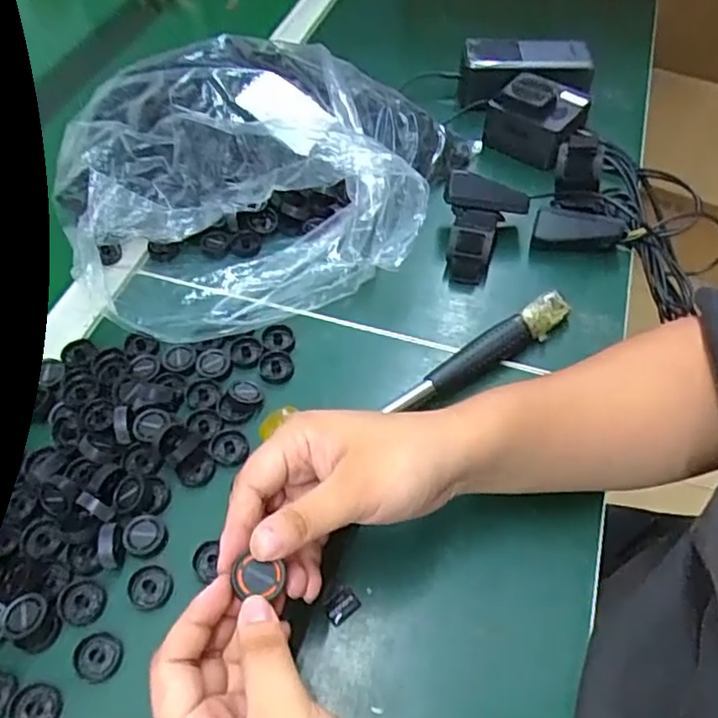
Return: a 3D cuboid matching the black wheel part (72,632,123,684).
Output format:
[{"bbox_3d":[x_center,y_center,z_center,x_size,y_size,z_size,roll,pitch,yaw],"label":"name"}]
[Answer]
[{"bbox_3d":[-0.146,0.166,0.347,0.024,0.007,0.024,-31,58,-18],"label":"black wheel part"}]

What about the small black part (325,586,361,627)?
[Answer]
[{"bbox_3d":[-0.010,0.145,0.366,0.019,0.004,0.015,-34,59,-20],"label":"small black part"}]

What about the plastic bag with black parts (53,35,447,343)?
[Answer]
[{"bbox_3d":[-0.085,-0.166,0.541,0.331,0.093,0.285,-15,55,-8],"label":"plastic bag with black parts"}]

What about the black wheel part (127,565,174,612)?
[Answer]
[{"bbox_3d":[-0.126,0.137,0.375,0.023,0.013,0.026,-3,54,1],"label":"black wheel part"}]

